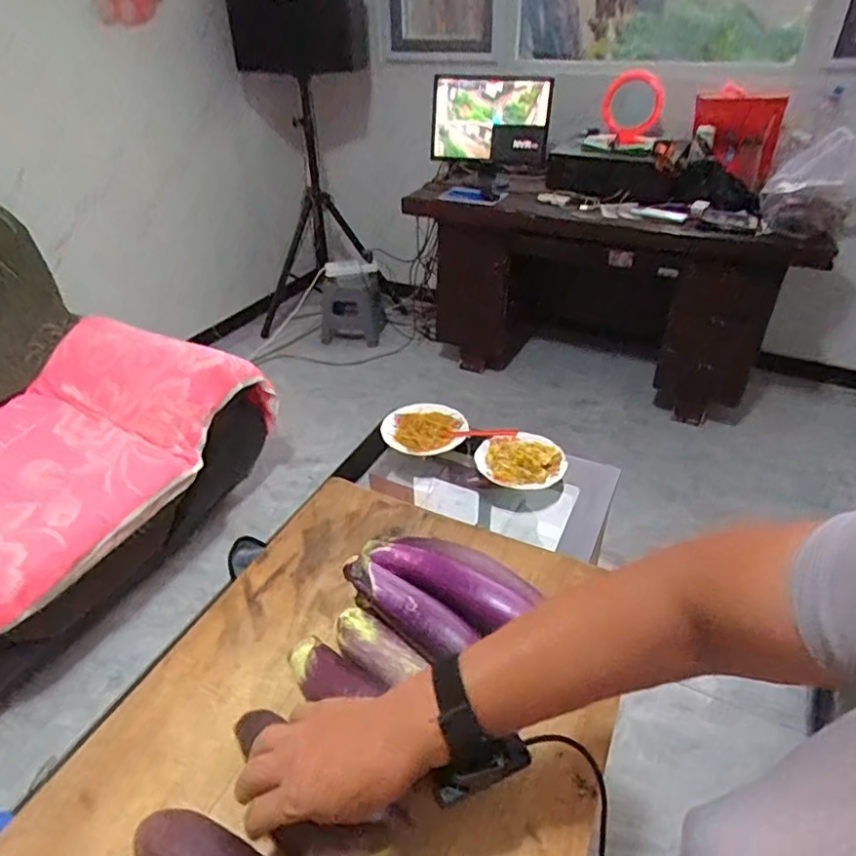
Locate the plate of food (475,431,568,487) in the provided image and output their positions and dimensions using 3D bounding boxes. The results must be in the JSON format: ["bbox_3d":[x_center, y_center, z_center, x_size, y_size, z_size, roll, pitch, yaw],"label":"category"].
[{"bbox_3d":[0.211,0.081,1.333,0.198,0.059,0.164,0,36,1],"label":"plate of food"}]

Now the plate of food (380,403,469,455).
[{"bbox_3d":[-0.009,-0.004,1.441,0.203,0.035,0.177,-4,36,-5],"label":"plate of food"}]

